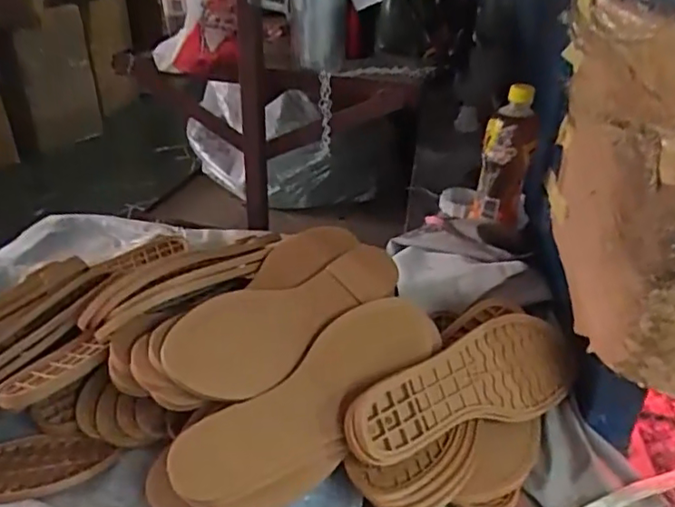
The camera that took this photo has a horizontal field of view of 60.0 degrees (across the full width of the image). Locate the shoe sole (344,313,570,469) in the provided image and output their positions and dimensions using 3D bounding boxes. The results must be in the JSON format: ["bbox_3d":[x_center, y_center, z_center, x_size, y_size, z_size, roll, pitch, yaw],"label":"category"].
[{"bbox_3d":[0.112,0.109,0.494,0.238,0.082,0.015,-10,-6,-32],"label":"shoe sole"}]

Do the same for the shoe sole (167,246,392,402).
[{"bbox_3d":[-0.033,0.055,0.505,0.235,0.016,0.079,-20,76,-37],"label":"shoe sole"}]

